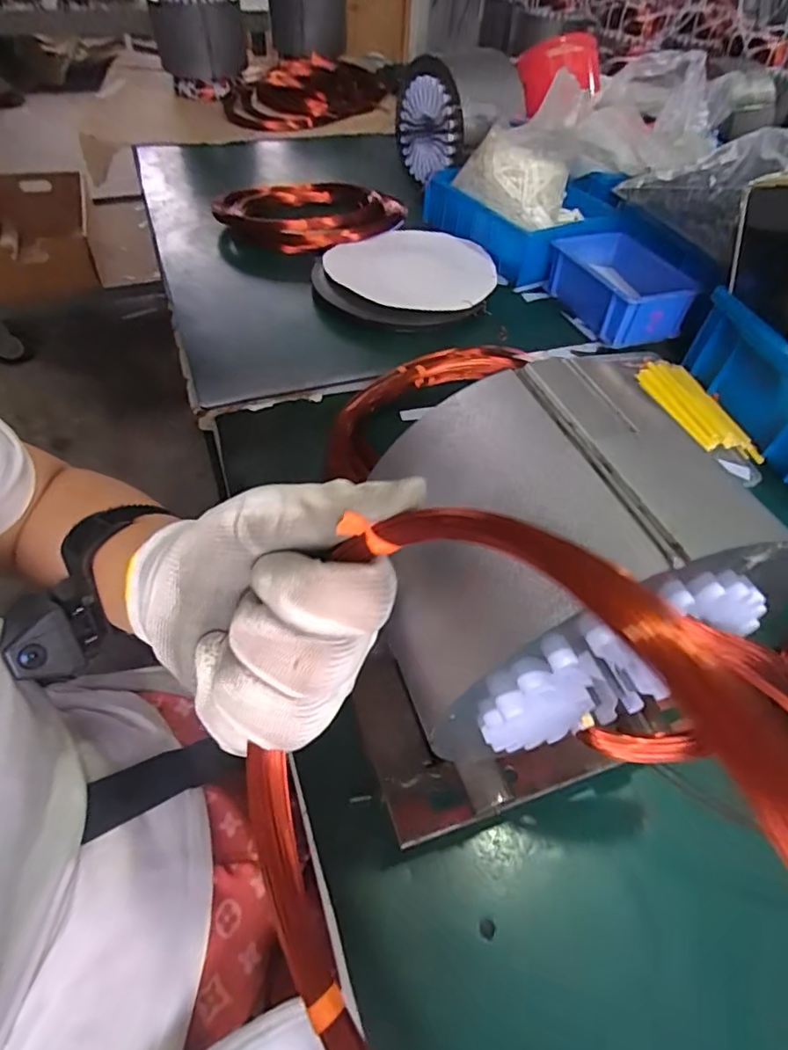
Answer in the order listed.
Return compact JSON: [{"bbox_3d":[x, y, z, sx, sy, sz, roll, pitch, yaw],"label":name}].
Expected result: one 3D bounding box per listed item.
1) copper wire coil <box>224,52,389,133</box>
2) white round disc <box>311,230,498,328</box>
[{"bbox_3d":[-0.161,-0.806,1.038,0.268,0.062,0.254,2,50,-3],"label":"copper wire coil"},{"bbox_3d":[0.016,-0.286,0.623,0.189,0.024,0.209,15,51,8],"label":"white round disc"}]

